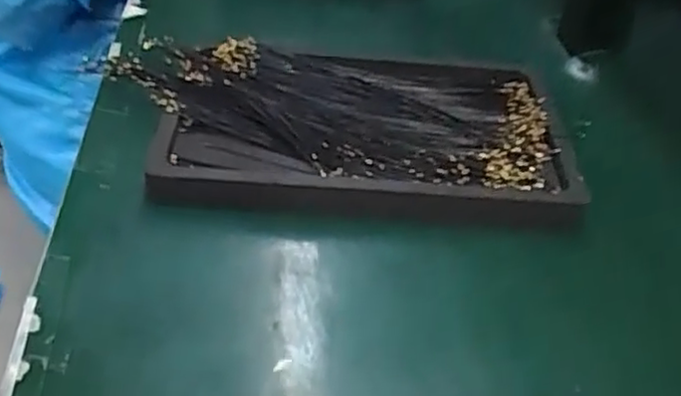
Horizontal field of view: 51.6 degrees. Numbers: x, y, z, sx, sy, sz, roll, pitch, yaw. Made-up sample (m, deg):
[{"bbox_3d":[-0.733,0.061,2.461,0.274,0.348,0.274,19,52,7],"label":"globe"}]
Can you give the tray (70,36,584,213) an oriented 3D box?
[{"bbox_3d":[-0.002,-0.049,0.440,0.266,0.032,0.153,2,40,-2],"label":"tray"}]

